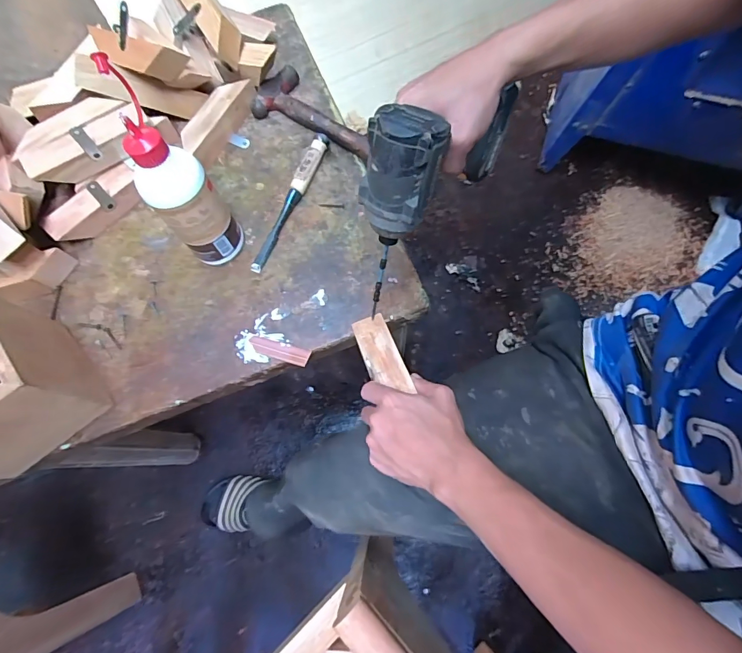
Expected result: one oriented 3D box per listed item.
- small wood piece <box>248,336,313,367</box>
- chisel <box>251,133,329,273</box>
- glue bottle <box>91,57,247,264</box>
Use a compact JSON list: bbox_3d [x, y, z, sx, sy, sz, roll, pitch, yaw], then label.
[{"bbox_3d":[-0.113,0.029,0.496,0.076,0.004,0.020,16,73,7],"label":"small wood piece"},{"bbox_3d":[-0.108,-0.170,0.548,0.020,0.024,0.214,21,74,8],"label":"chisel"},{"bbox_3d":[-0.206,-0.146,0.434,0.068,0.230,0.060,-36,75,-9],"label":"glue bottle"}]

